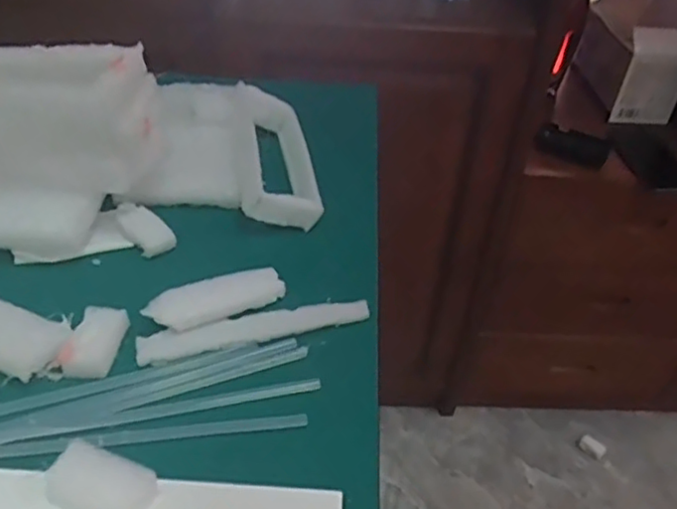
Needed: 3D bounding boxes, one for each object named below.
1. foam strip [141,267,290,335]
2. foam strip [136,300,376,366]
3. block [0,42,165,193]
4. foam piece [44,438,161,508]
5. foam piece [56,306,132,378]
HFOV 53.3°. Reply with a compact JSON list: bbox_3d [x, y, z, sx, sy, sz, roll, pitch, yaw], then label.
[{"bbox_3d":[-0.092,0.034,0.520,0.106,0.022,0.031,-20,47,-24],"label":"foam strip"},{"bbox_3d":[-0.062,0.056,0.511,0.175,0.010,0.023,-9,44,-14],"label":"foam strip"},{"bbox_3d":[-0.243,-0.107,0.562,0.180,0.123,0.080,4,42,1],"label":"block"},{"bbox_3d":[-0.141,0.137,0.397,0.062,0.020,0.035,17,44,14],"label":"foam piece"},{"bbox_3d":[-0.177,0.062,0.490,0.036,0.017,0.055,7,42,4],"label":"foam piece"}]

